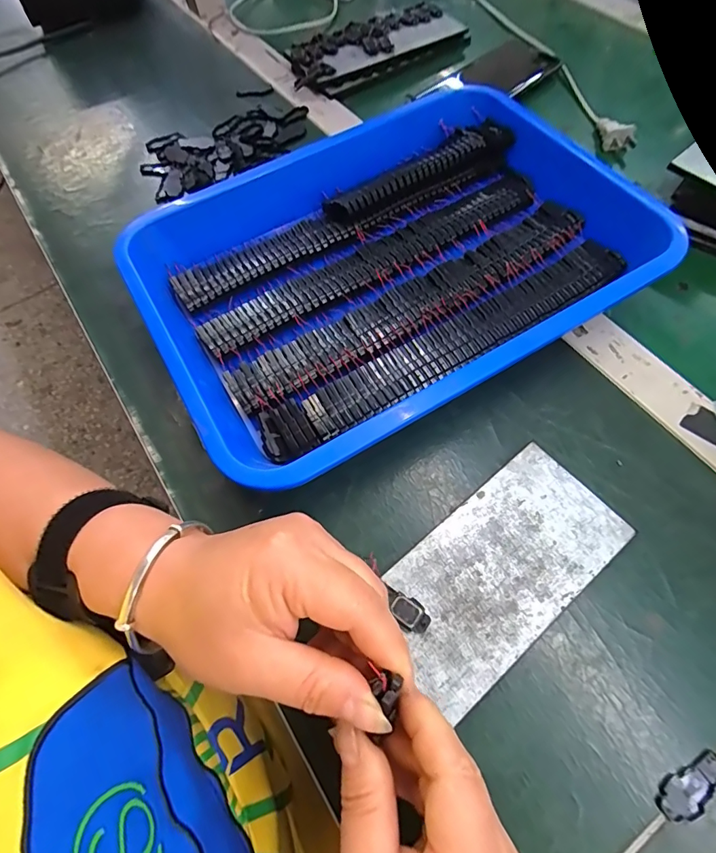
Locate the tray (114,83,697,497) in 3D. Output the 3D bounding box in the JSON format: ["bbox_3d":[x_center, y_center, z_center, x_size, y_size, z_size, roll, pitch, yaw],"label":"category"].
[{"bbox_3d":[0.026,-0.127,0.351,0.358,0.048,0.260,-29,66,-12],"label":"tray"}]

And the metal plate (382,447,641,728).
[{"bbox_3d":[0.082,0.081,0.266,0.161,0.007,0.077,-37,67,-15],"label":"metal plate"}]

